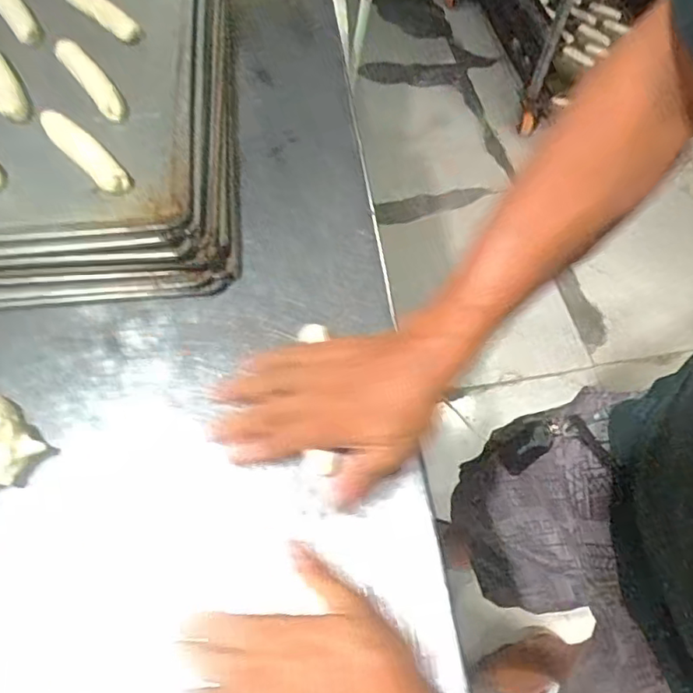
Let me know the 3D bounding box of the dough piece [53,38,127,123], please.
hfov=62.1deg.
[{"bbox_3d":[-0.220,-0.231,0.496,0.021,0.018,0.104,-36,68,-21],"label":"dough piece"}]

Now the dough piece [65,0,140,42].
[{"bbox_3d":[-0.236,-0.319,0.543,0.099,0.016,0.019,35,64,16],"label":"dough piece"}]

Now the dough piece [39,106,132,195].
[{"bbox_3d":[-0.207,-0.155,0.455,0.102,0.014,0.022,41,66,18],"label":"dough piece"}]

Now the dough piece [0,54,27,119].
[{"bbox_3d":[-0.297,-0.229,0.492,0.023,0.018,0.093,-27,65,-17],"label":"dough piece"}]

